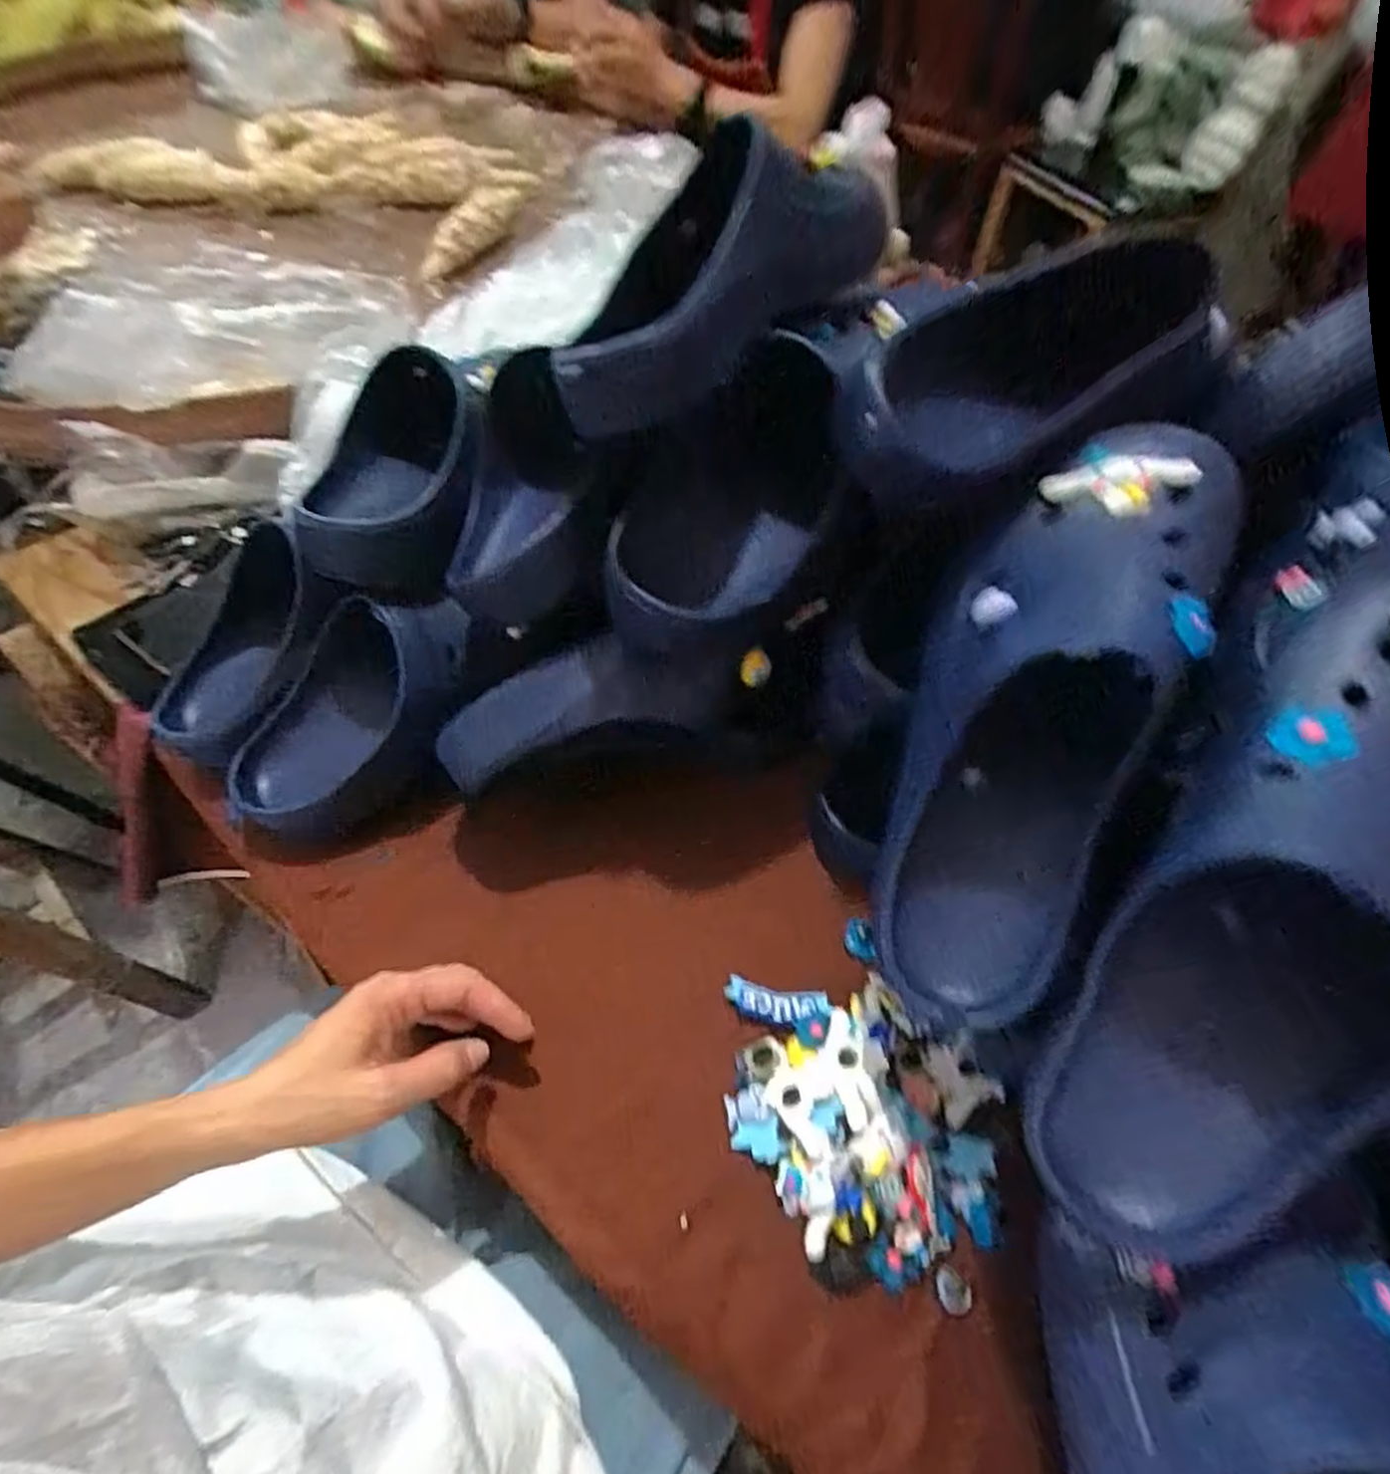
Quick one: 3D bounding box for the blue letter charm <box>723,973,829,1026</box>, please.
[{"bbox_3d":[0.048,0.156,0.443,0.060,0.010,0.022,10,54,5],"label":"blue letter charm"}]

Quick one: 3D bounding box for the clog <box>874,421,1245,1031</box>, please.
[{"bbox_3d":[0.159,-0.016,0.339,0.110,0.087,0.306,22,90,13],"label":"clog"}]

